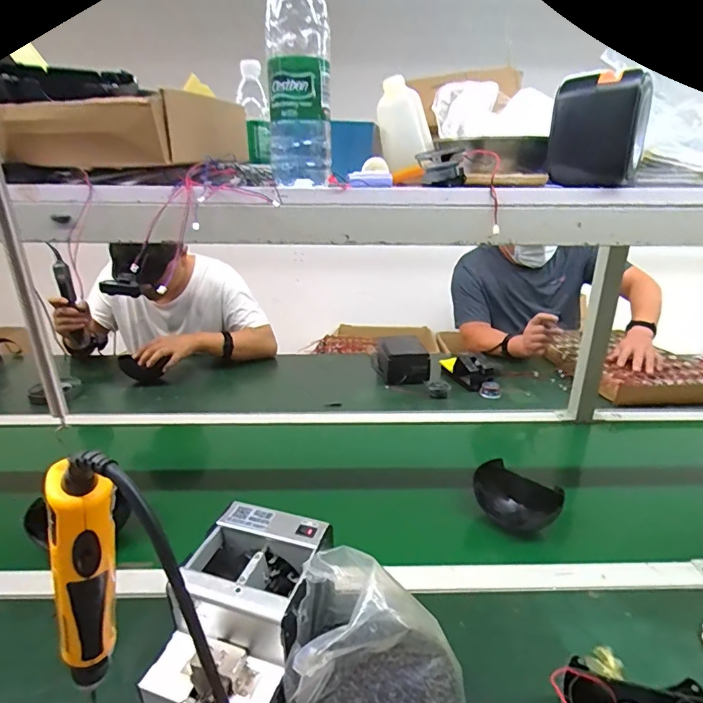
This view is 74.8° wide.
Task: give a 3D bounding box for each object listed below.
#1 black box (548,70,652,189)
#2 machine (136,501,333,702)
[{"bbox_3d":[0.256,-0.228,0.485,0.079,0.097,0.078,12,23,27],"label":"black box"},{"bbox_3d":[-0.107,0.285,0.475,0.127,0.158,0.174,8,22,18],"label":"machine"}]

